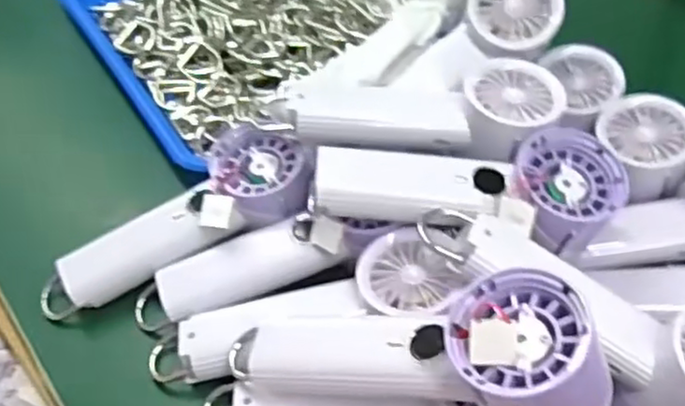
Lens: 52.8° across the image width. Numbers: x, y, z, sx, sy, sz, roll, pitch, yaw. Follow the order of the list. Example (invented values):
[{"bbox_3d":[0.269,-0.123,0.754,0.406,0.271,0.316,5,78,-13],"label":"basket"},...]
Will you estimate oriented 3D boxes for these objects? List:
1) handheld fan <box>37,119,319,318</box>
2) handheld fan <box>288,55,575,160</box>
[{"bbox_3d":[-0.110,0.012,0.454,0.190,0.031,0.071,-31,55,-6],"label":"handheld fan"},{"bbox_3d":[0.054,-0.060,0.449,0.170,0.039,0.073,5,51,6],"label":"handheld fan"}]

